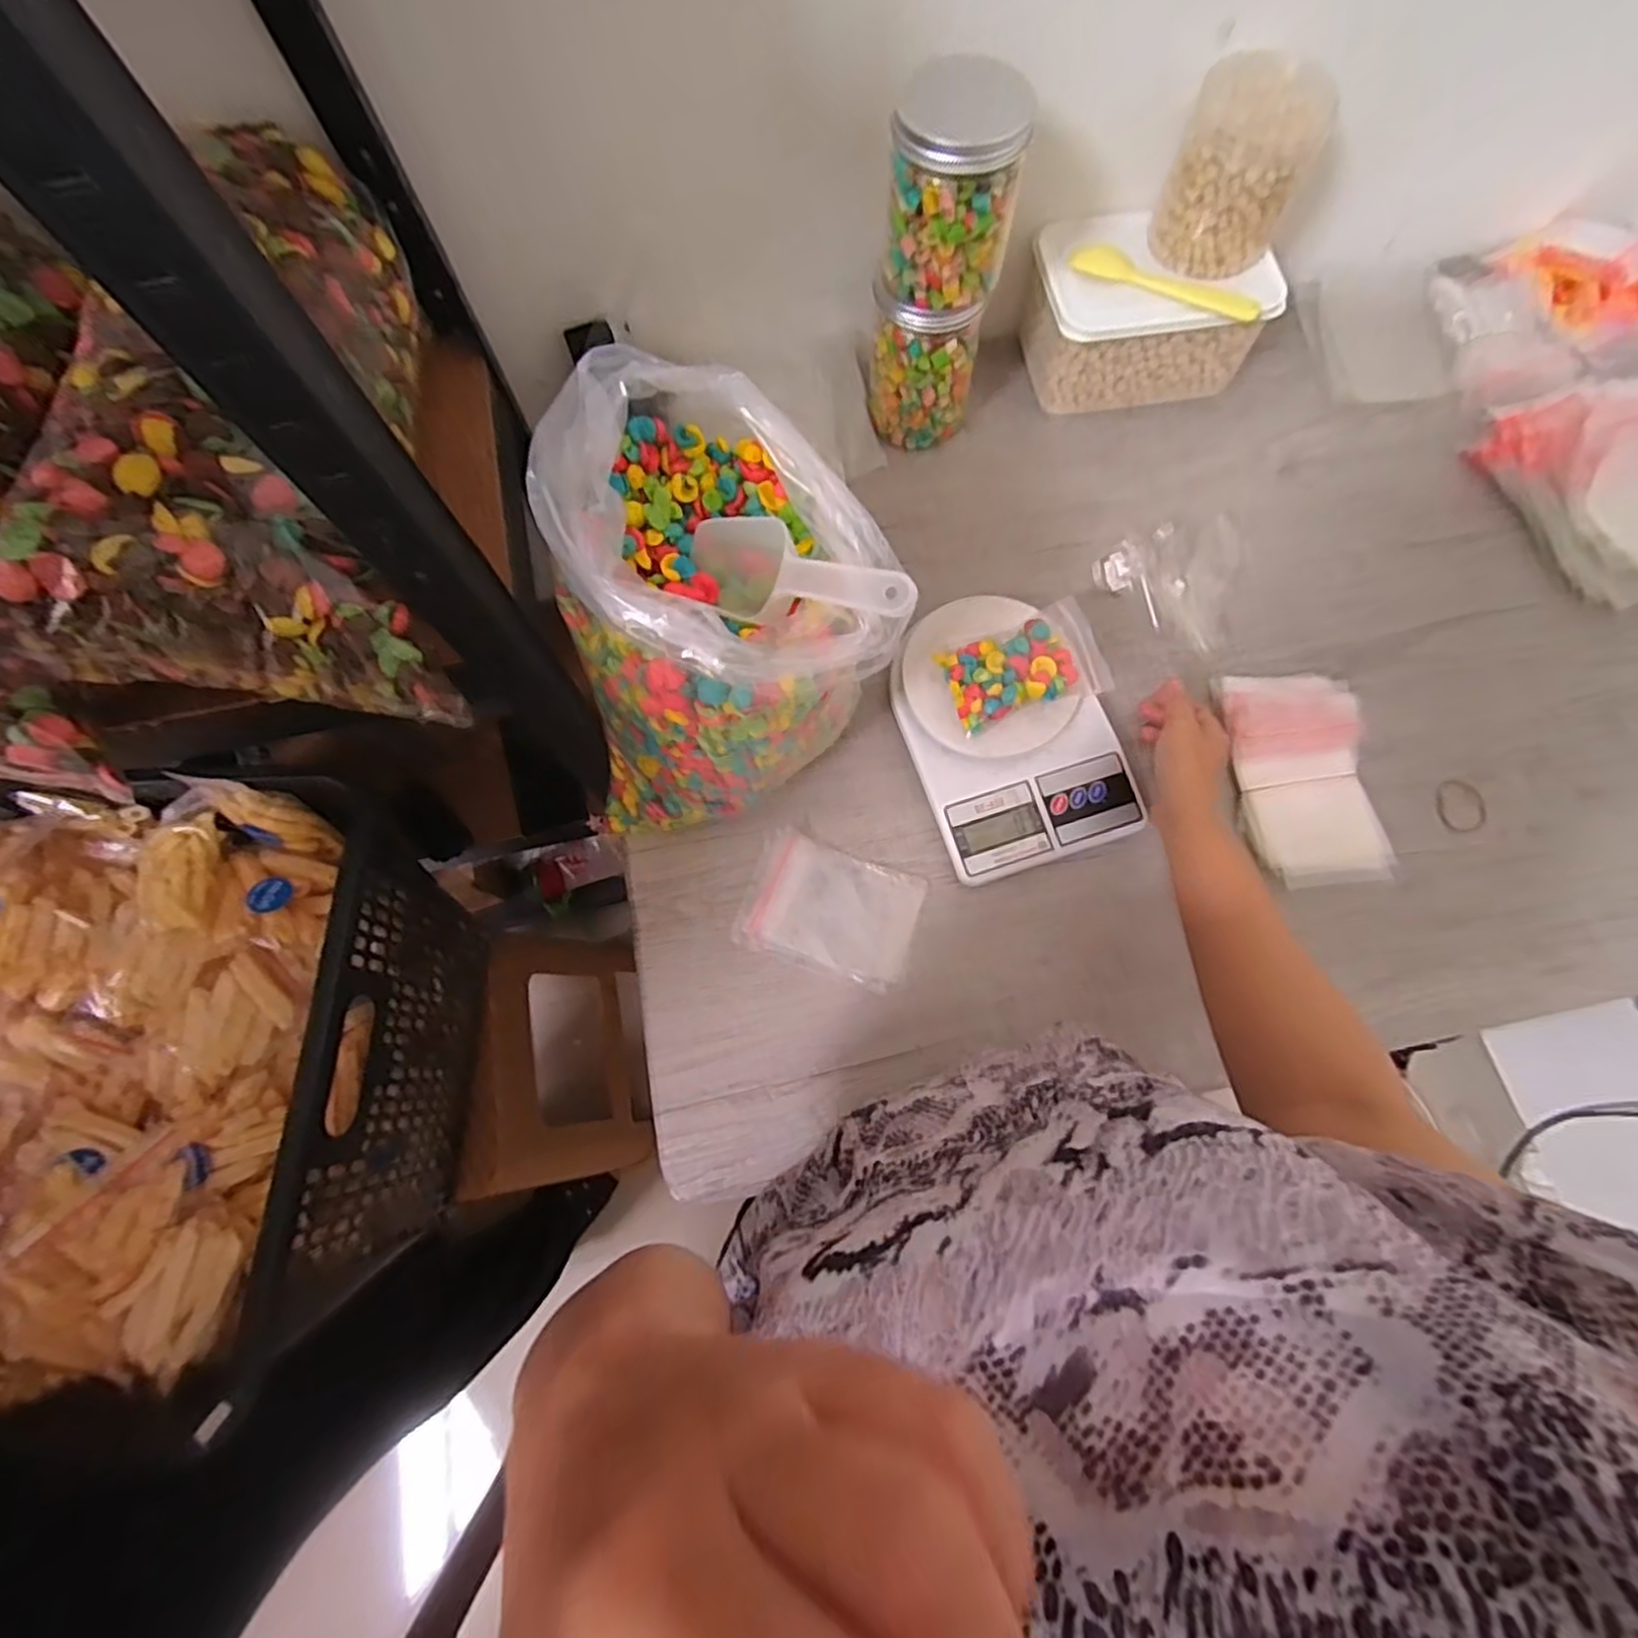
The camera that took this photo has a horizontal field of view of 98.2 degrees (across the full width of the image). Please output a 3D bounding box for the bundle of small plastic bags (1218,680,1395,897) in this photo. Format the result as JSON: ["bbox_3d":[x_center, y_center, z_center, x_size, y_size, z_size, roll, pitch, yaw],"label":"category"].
[{"bbox_3d":[0.366,-0.031,0.534,0.095,0.020,0.162,-5,74,-2],"label":"bundle of small plastic bags"}]

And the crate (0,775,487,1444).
[{"bbox_3d":[-0.612,0.190,0.576,0.581,0.257,0.393,1,74,0],"label":"crate"}]

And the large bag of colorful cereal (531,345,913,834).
[{"bbox_3d":[-0.050,-0.107,0.441,0.180,0.251,0.205,15,75,4],"label":"large bag of colorful cereal"}]

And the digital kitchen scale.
[{"bbox_3d":[0.144,-0.070,0.545,0.149,0.038,0.210,-18,75,-5],"label":"digital kitchen scale"}]

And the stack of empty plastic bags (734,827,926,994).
[{"bbox_3d":[0.009,0.067,0.526,0.123,0.006,0.088,19,75,5],"label":"stack of empty plastic bags"}]

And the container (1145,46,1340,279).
[{"bbox_3d":[0.320,-0.498,0.541,0.095,0.101,0.095,0,74,0],"label":"container"}]

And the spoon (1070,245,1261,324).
[{"bbox_3d":[0.276,-0.426,0.566,0.152,0.012,0.027,23,75,6],"label":"spoon"}]

